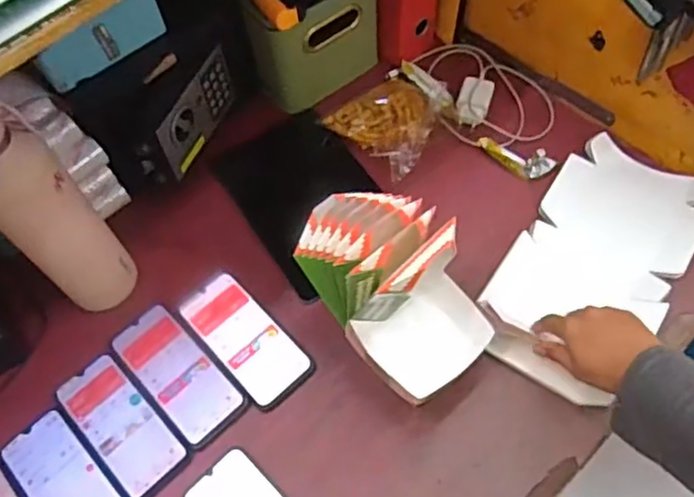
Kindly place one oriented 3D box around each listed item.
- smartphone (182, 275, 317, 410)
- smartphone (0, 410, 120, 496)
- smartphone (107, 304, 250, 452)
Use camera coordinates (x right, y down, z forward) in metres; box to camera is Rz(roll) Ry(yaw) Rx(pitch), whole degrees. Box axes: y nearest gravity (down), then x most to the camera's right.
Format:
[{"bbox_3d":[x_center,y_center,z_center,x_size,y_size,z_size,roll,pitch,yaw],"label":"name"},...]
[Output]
[{"bbox_3d":[-0.118,0.100,0.737,0.075,0.007,0.171,-39,65,-17],"label":"smartphone"},{"bbox_3d":[-0.293,0.247,0.673,0.073,0.007,0.165,-42,66,-18],"label":"smartphone"},{"bbox_3d":[-0.190,0.139,0.721,0.076,0.005,0.165,-41,66,-17],"label":"smartphone"}]

